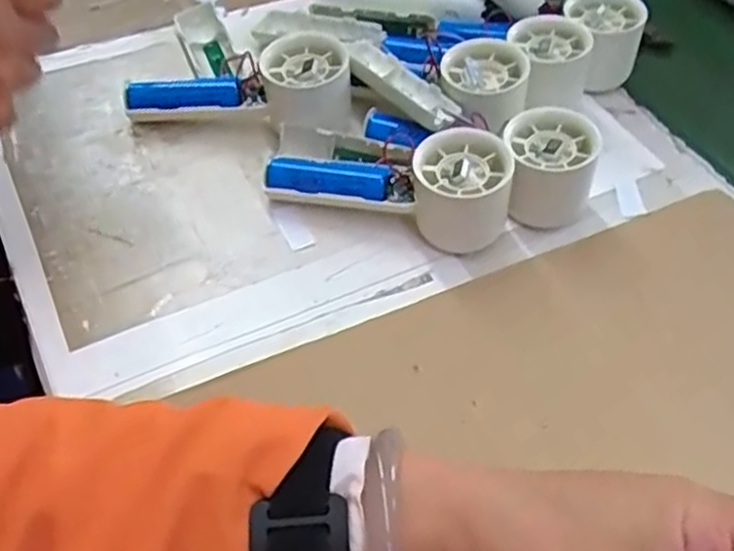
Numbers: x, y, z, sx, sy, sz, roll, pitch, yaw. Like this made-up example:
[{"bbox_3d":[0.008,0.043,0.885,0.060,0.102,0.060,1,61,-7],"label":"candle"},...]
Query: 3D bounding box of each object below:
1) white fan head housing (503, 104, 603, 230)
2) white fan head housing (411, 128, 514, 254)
[{"bbox_3d":[0.112,-0.065,0.467,0.056,0.059,0.053,14,52,5],"label":"white fan head housing"},{"bbox_3d":[0.056,-0.050,0.452,0.059,0.058,0.050,10,52,2],"label":"white fan head housing"}]

